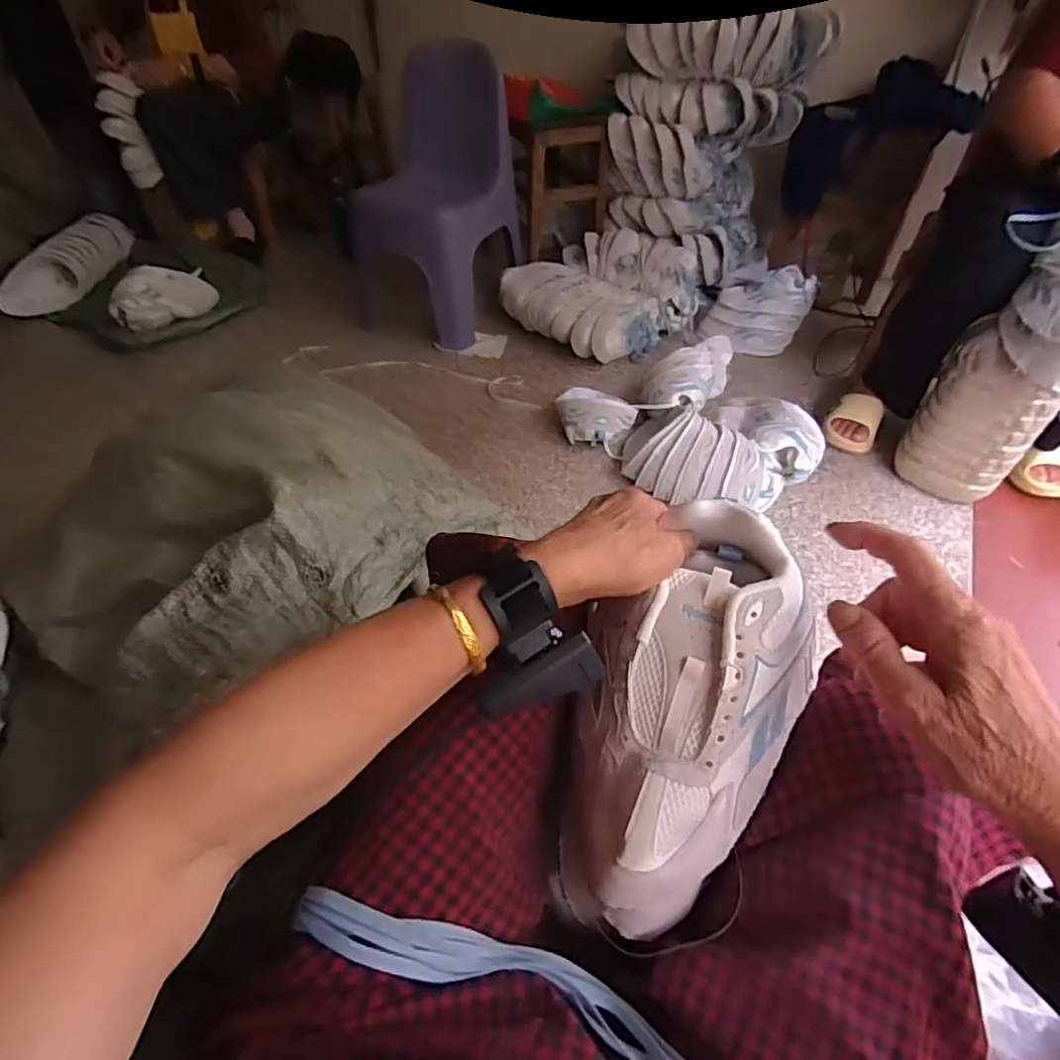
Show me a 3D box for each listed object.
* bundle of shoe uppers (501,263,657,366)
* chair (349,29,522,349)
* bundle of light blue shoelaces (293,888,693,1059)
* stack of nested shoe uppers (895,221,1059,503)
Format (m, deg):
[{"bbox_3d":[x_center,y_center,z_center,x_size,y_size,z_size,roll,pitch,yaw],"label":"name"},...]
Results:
[{"bbox_3d":[0.112,-0.583,1.518,0.448,0.121,0.220,33,56,28],"label":"bundle of shoe uppers"},{"bbox_3d":[-0.257,-0.844,1.469,0.343,0.560,0.359,20,51,19],"label":"chair"},{"bbox_3d":[0.028,0.263,0.307,0.341,0.040,0.050,15,49,15],"label":"bundle of light blue shoelaces"},{"bbox_3d":[0.795,-0.246,0.977,0.180,0.484,0.169,30,54,26],"label":"stack of nested shoe uppers"}]

